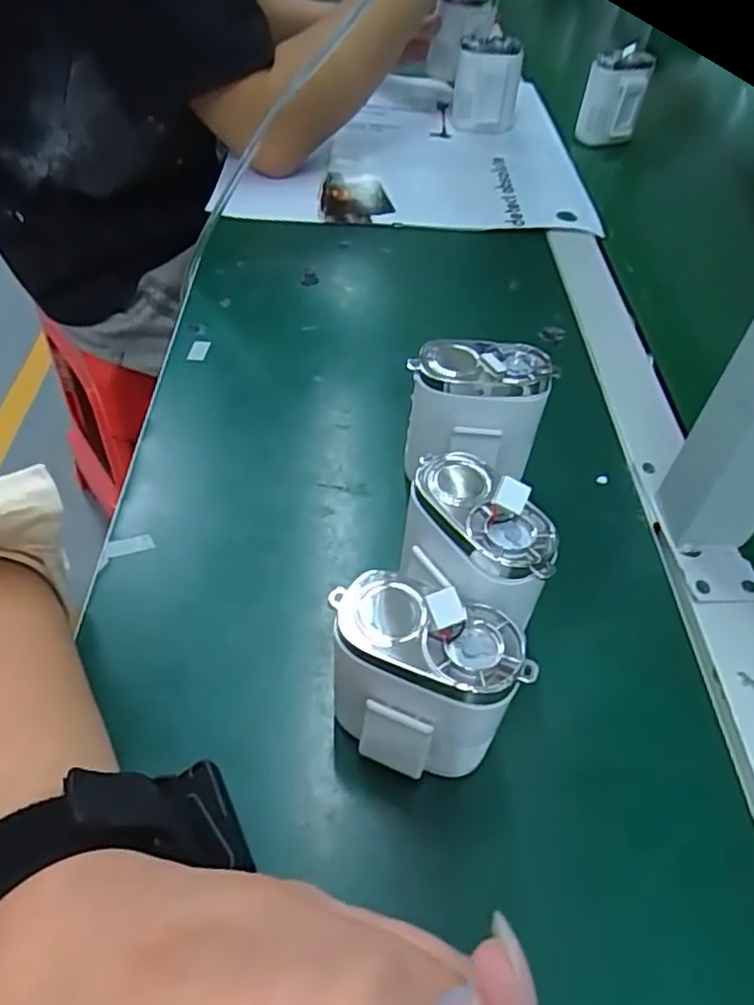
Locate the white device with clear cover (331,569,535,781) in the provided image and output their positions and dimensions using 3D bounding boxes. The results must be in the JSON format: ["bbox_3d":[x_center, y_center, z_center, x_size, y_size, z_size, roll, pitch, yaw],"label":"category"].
[{"bbox_3d":[0.015,0.072,0.252,0.068,0.090,0.042,16,51,10],"label":"white device with clear cover"}]

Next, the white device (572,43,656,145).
[{"bbox_3d":[0.243,-0.412,0.678,0.063,0.078,0.038,18,52,13],"label":"white device"}]

